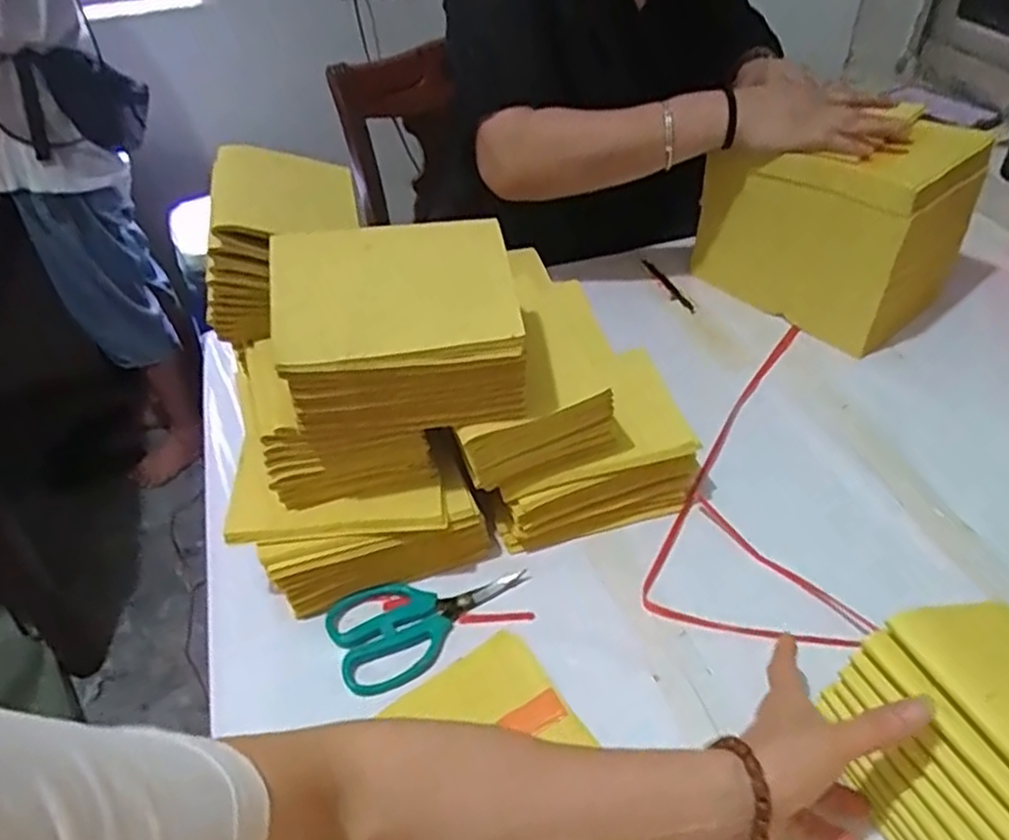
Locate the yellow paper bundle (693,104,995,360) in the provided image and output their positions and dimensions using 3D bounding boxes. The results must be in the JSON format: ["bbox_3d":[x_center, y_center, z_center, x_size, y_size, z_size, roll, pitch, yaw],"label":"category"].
[{"bbox_3d":[0.352,-0.222,0.823,0.173,0.181,0.235,-31,49,-28],"label":"yellow paper bundle"}]

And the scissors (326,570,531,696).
[{"bbox_3d":[-0.057,0.145,0.576,0.150,0.012,0.082,-25,47,-23],"label":"scissors"}]

